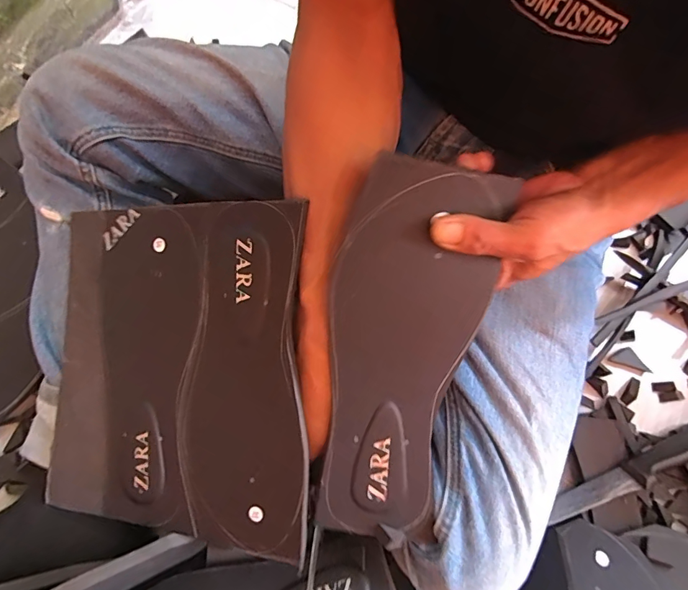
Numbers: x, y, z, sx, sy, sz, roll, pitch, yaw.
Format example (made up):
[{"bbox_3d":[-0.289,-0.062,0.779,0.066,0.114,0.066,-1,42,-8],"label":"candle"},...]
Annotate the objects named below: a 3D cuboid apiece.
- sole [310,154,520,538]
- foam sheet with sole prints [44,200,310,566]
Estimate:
[{"bbox_3d":[0.036,0.043,0.274,0.097,0.010,0.248,9,101,-4],"label":"sole"},{"bbox_3d":[-0.145,0.060,0.325,0.244,0.012,0.248,1,91,18],"label":"foam sheet with sole prints"}]

